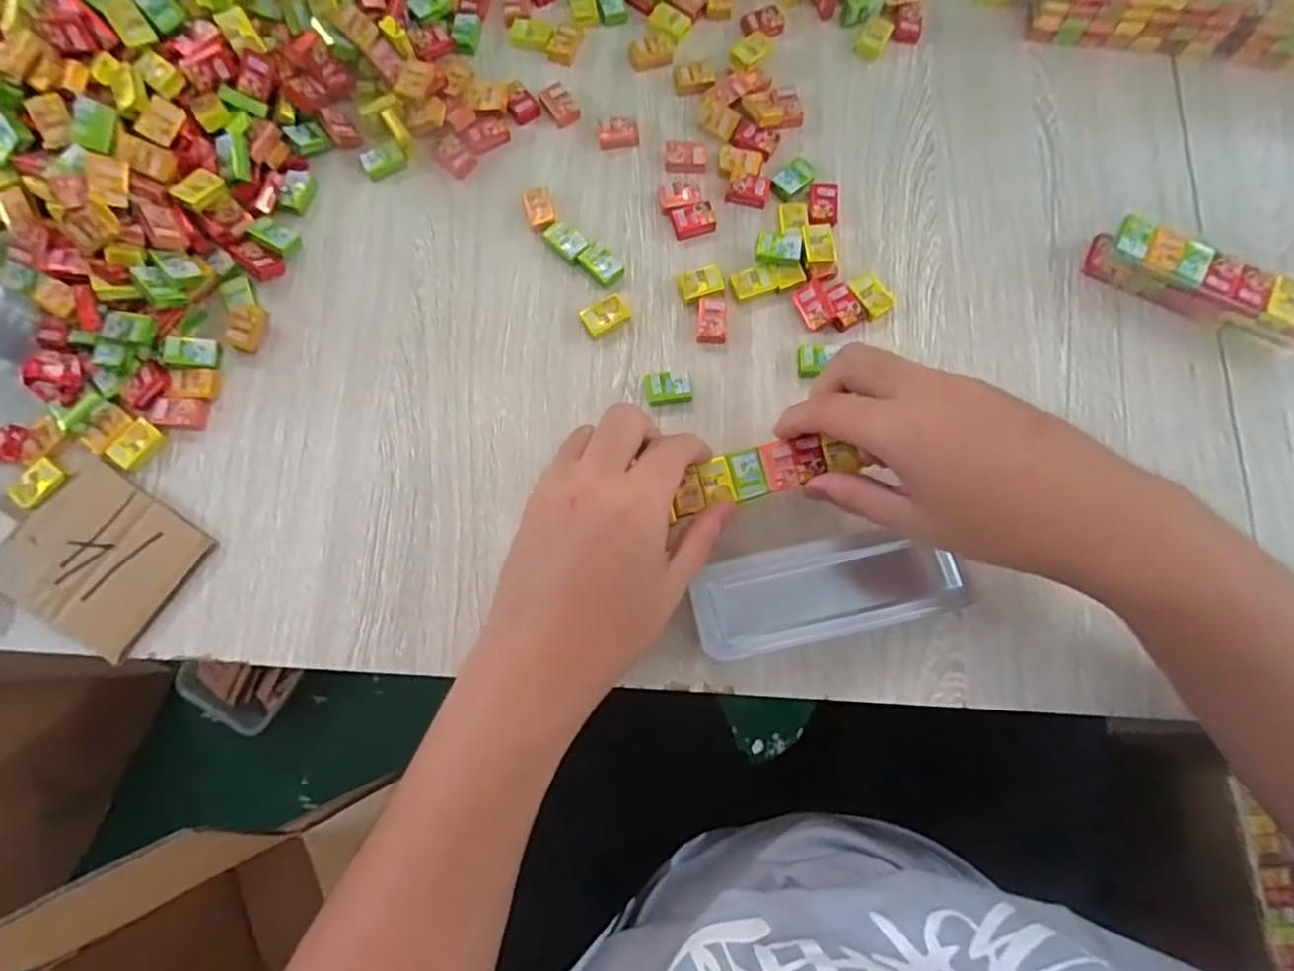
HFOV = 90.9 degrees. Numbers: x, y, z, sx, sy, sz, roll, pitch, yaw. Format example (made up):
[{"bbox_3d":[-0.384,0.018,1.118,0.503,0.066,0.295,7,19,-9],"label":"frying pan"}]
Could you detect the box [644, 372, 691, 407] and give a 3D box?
[{"bbox_3d":[0.012,-0.056,0.367,0.025,0.009,0.018,-4,76,-1],"label":"box"}]

